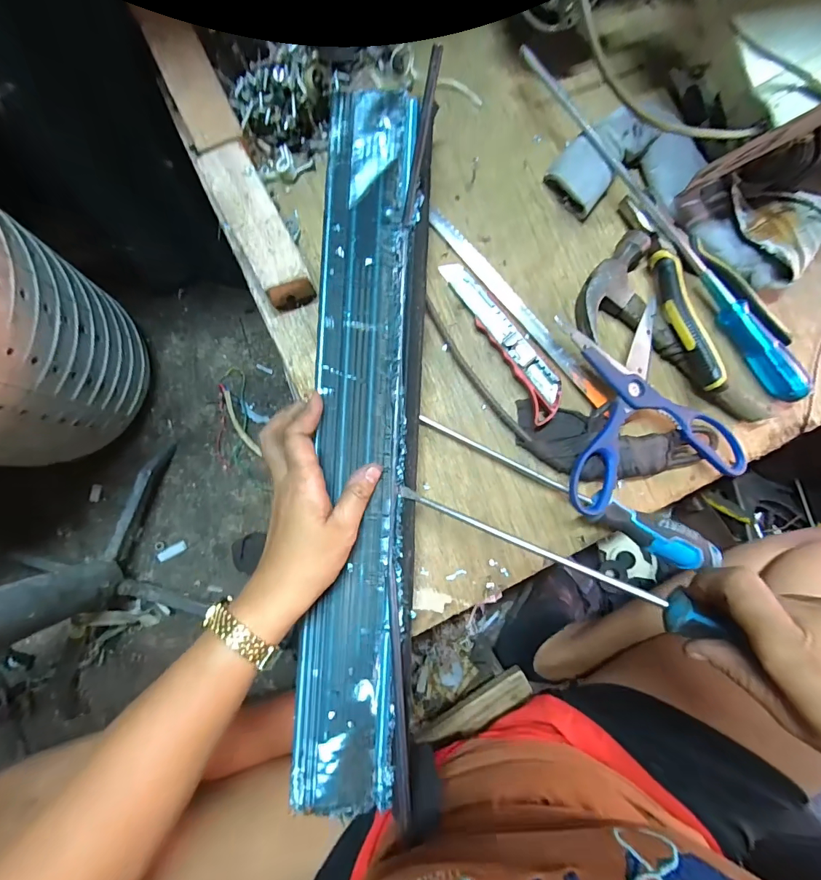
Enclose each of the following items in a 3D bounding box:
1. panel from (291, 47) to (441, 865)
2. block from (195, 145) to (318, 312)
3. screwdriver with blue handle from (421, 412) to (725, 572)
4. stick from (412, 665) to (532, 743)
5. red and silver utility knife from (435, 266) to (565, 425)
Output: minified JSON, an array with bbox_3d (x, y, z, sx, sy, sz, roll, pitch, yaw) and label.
[{"bbox_3d":[-0.028,0.000,0.316,0.102,0.030,0.557,2,87,-6],"label":"panel"},{"bbox_3d":[-0.122,-0.173,0.336,0.042,0.035,0.126,-27,87,-7],"label":"block"},{"bbox_3d":[0.132,0.041,0.350,0.265,0.026,0.031,27,87,9],"label":"screwdriver with blue handle"},{"bbox_3d":[0.078,0.331,0.504,0.149,0.030,0.033,-28,87,-7],"label":"stick"},{"bbox_3d":[0.083,-0.091,0.353,0.039,0.013,0.158,-35,88,-7],"label":"red and silver utility knife"}]

